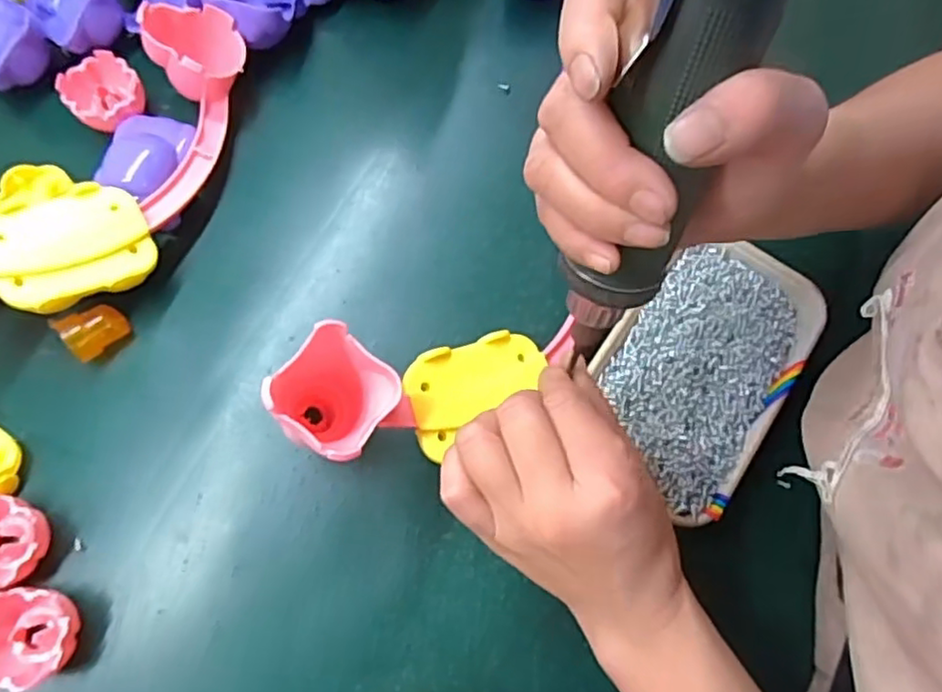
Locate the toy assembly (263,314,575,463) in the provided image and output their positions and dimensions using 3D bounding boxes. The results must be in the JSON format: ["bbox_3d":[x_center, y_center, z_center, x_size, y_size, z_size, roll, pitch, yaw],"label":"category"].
[{"bbox_3d":[-0.029,0.023,0.358,0.176,0.070,0.070,-9,73,2],"label":"toy assembly"}]

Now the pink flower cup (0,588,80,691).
[{"bbox_3d":[-0.235,0.155,0.349,0.049,0.028,0.047,1,72,-2],"label":"pink flower cup"}]

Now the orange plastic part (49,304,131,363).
[{"bbox_3d":[-0.229,-0.009,0.398,0.032,0.028,0.022,-36,77,-13],"label":"orange plastic part"}]

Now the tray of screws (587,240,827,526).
[{"bbox_3d":[0.141,0.010,0.401,0.104,0.012,0.167,36,74,9],"label":"tray of screws"}]

